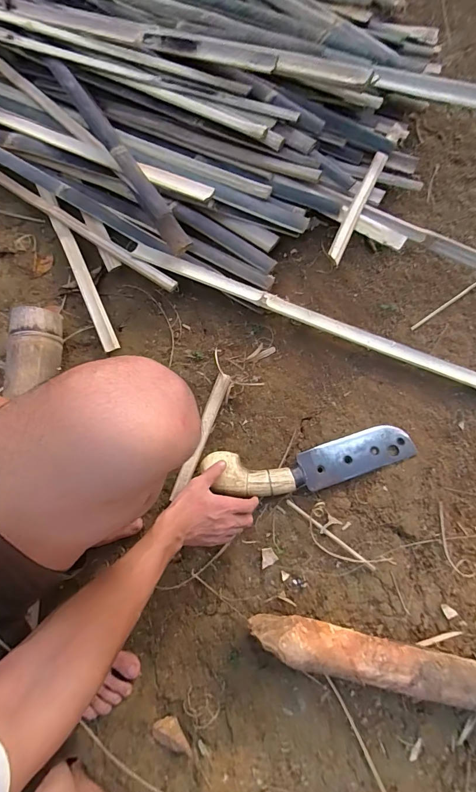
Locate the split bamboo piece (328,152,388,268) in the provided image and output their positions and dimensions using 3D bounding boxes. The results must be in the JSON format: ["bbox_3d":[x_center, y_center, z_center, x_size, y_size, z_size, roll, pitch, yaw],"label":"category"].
[{"bbox_3d":[0.224,-0.359,0.679,0.027,0.020,0.261,25,78,4],"label":"split bamboo piece"}]

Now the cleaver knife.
[{"bbox_3d":[0.132,0.117,0.639,0.365,0.026,0.087,-9,77,-10],"label":"cleaver knife"}]

